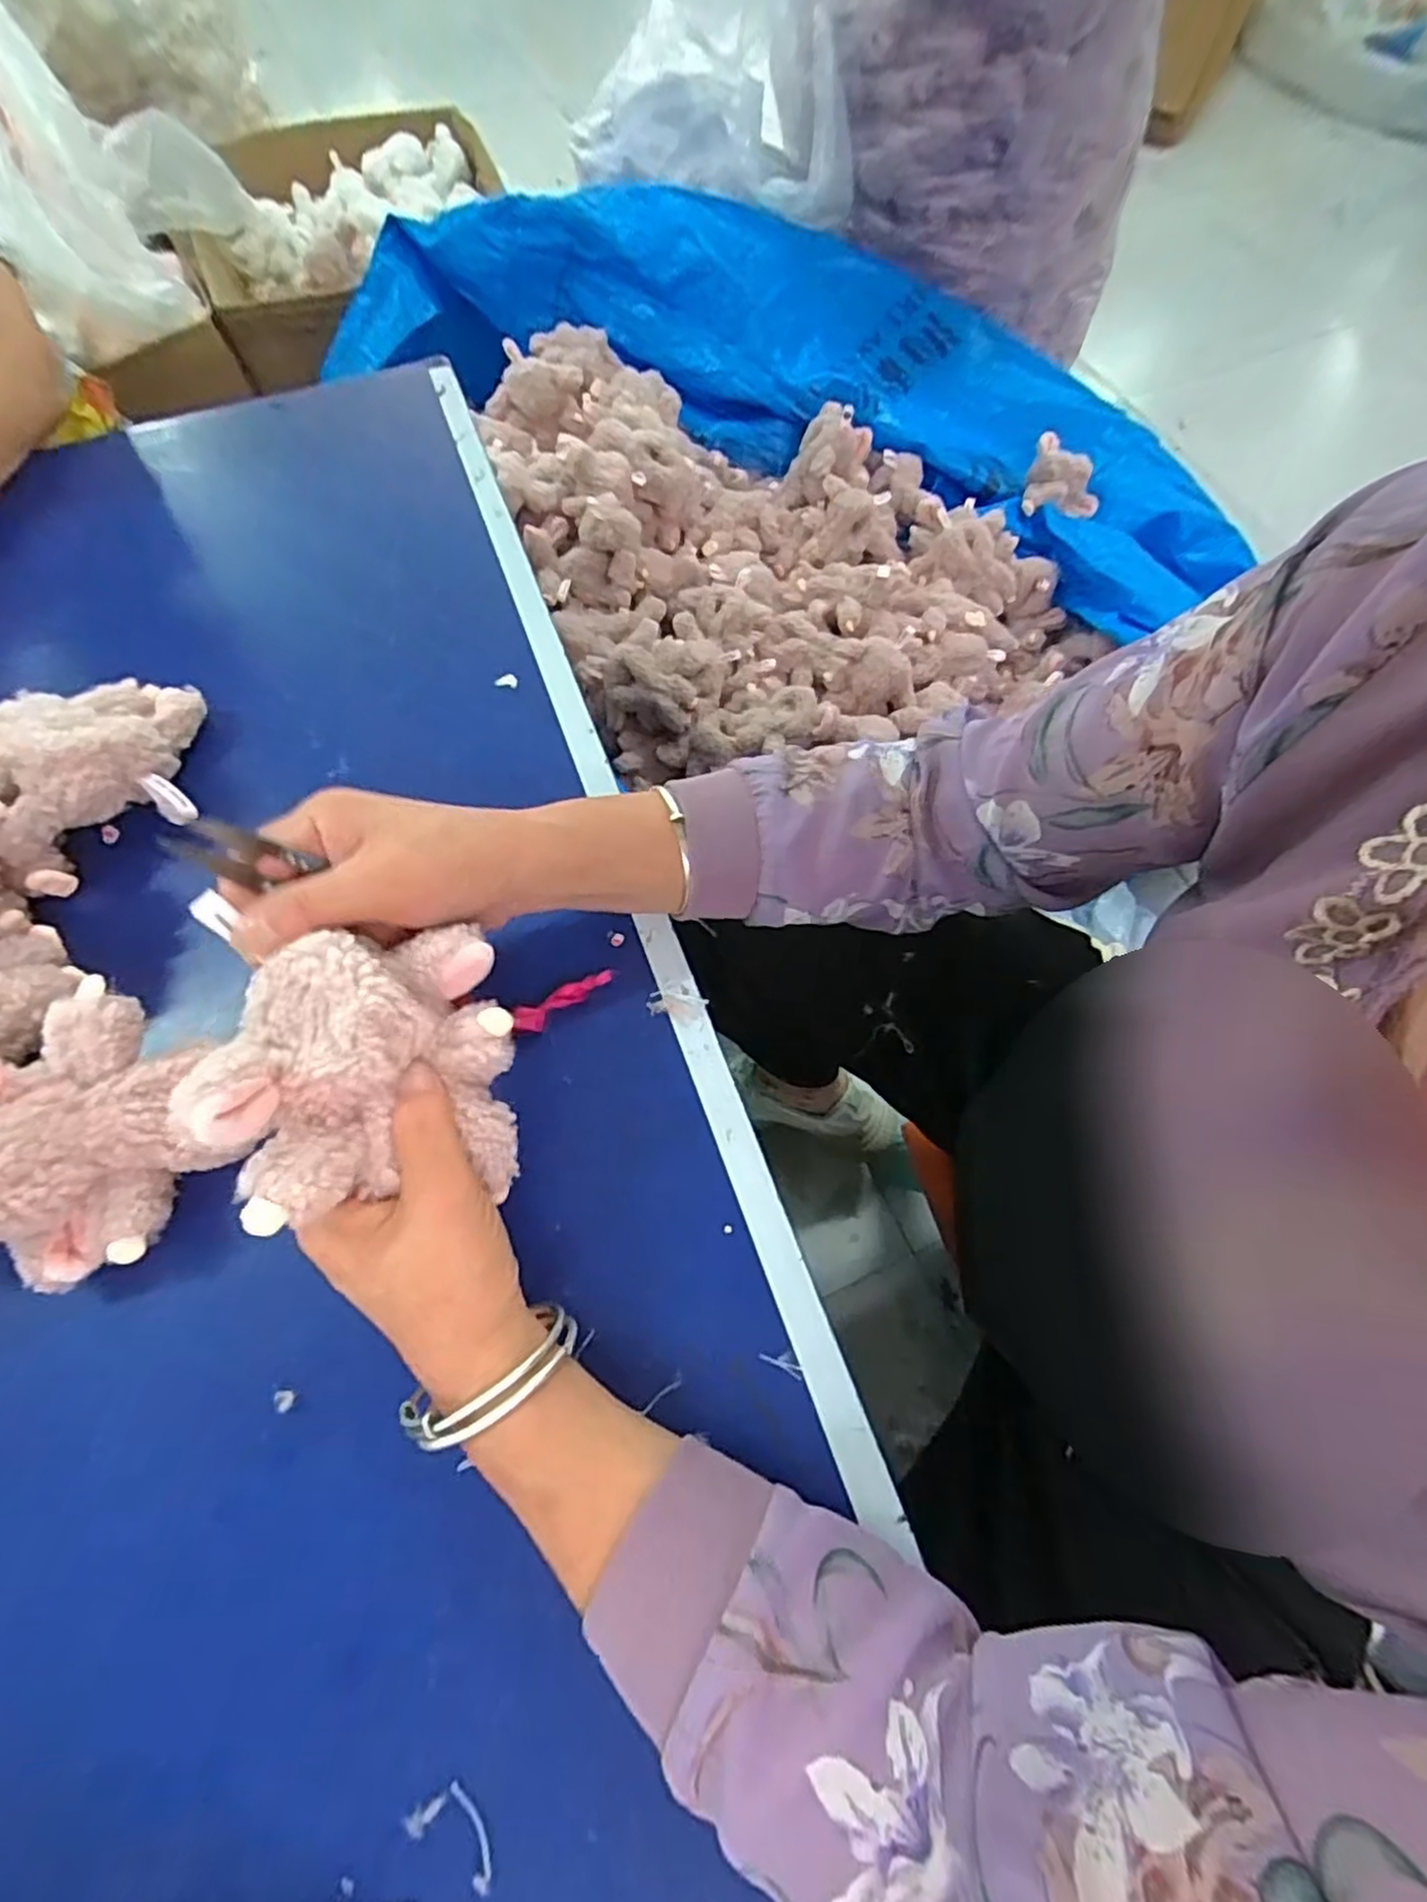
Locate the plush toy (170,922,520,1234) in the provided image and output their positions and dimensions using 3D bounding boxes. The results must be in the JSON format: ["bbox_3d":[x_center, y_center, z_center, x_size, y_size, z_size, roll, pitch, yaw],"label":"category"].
[{"bbox_3d":[-0.129,0.045,0.276,0.090,0.075,0.104,-6,67,-2],"label":"plush toy"}]

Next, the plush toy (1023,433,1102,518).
[{"bbox_3d":[0.521,-0.692,1.059,0.112,0.050,0.133,18,68,8],"label":"plush toy"}]

